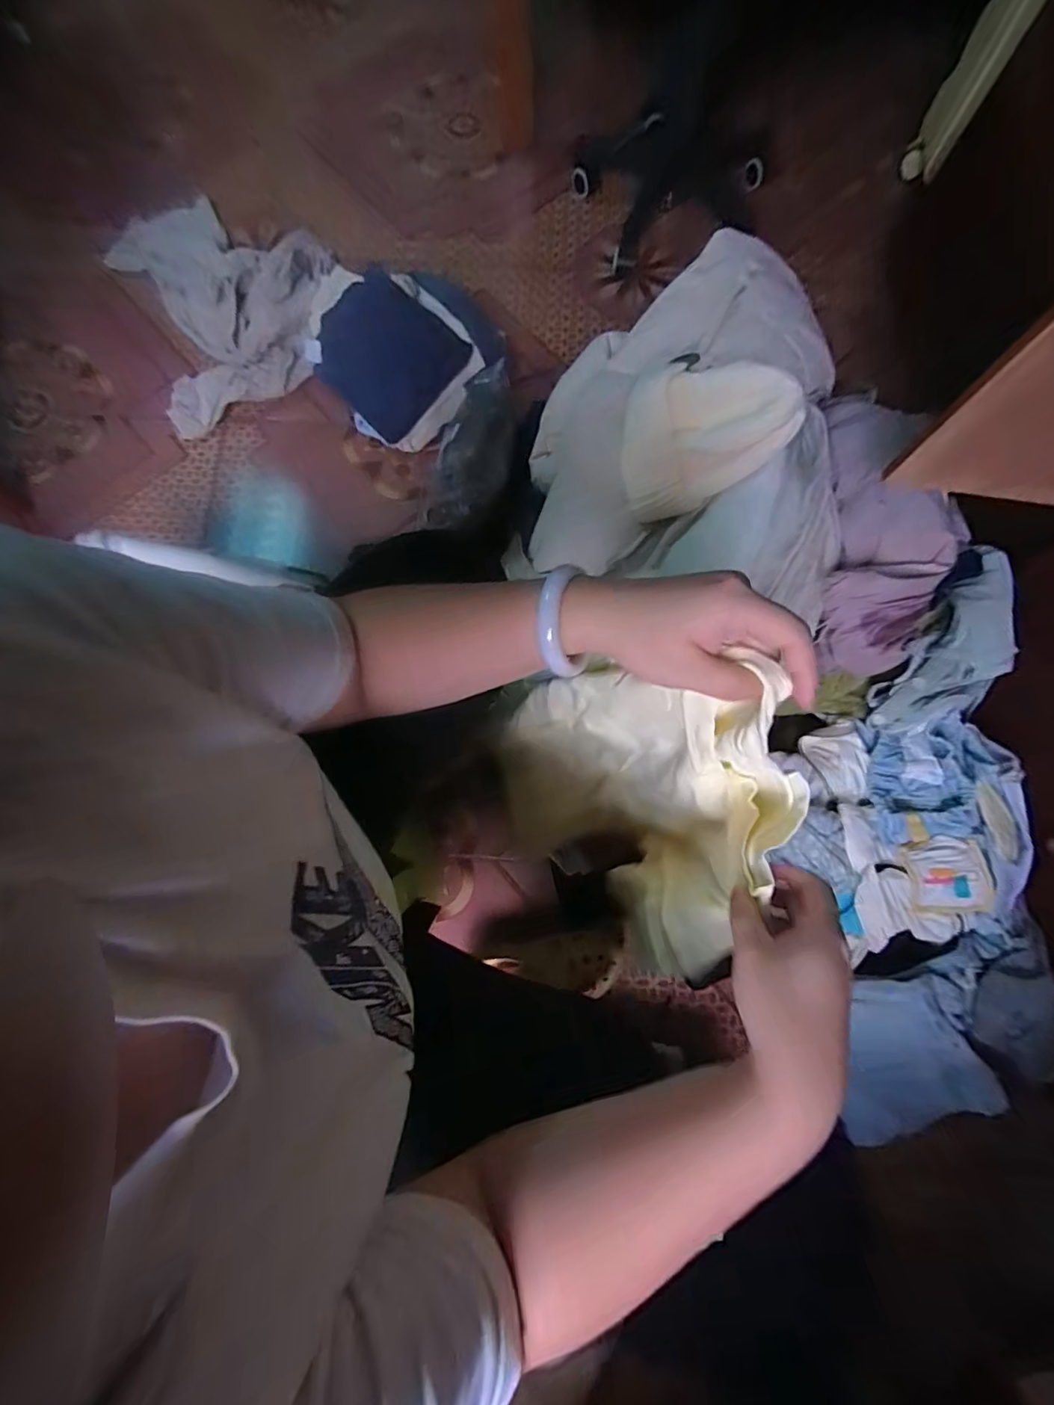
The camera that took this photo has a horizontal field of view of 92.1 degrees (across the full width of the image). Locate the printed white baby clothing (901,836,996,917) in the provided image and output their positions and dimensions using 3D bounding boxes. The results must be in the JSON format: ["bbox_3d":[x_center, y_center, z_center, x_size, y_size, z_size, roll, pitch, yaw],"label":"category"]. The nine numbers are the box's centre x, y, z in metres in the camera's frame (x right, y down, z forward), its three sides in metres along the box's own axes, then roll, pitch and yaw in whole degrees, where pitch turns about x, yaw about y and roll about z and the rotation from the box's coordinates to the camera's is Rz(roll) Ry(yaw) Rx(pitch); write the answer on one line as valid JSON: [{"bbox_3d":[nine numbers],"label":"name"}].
[{"bbox_3d":[0.557,0.233,0.673,0.086,0.017,0.099,-14,85,19],"label":"printed white baby clothing"}]

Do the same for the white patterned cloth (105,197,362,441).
[{"bbox_3d":[-0.633,-0.862,1.058,0.436,0.075,0.521,-34,80,-6],"label":"white patterned cloth"}]

